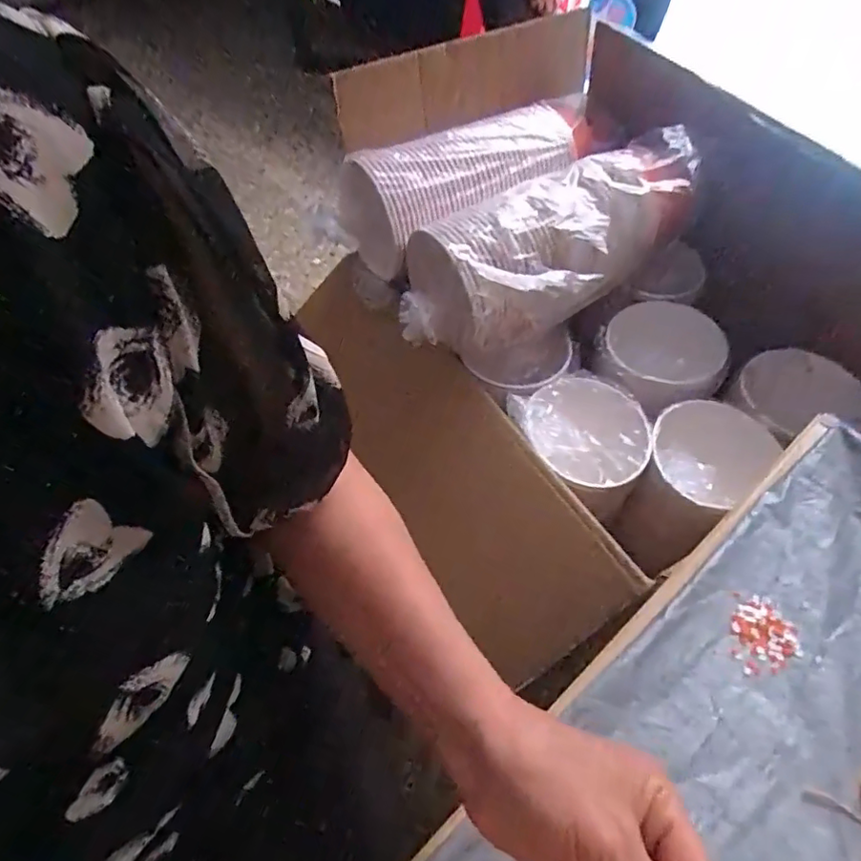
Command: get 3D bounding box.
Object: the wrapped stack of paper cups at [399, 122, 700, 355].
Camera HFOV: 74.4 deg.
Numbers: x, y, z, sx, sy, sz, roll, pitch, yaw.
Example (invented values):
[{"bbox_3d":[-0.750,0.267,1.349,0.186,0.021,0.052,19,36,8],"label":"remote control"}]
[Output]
[{"bbox_3d":[0.171,-0.250,0.766,0.453,0.141,0.165,-26,61,-16],"label":"wrapped stack of paper cups"}]

